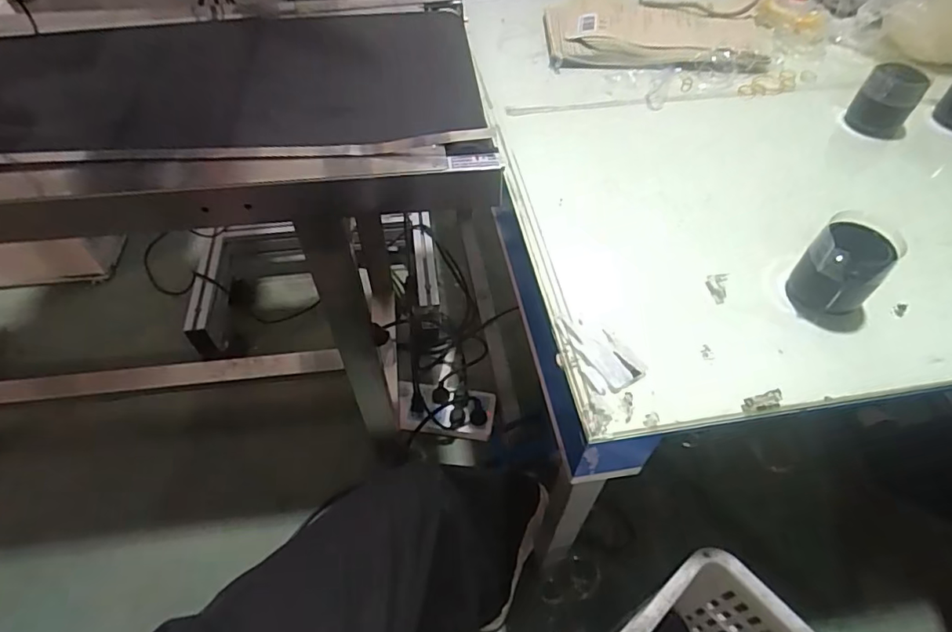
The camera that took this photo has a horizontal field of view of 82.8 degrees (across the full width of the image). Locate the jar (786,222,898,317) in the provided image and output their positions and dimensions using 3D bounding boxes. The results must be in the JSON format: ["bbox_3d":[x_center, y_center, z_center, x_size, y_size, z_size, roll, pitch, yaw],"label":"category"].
[{"bbox_3d":[0.340,-0.044,0.509,0.058,0.074,0.047,3,51,1],"label":"jar"}]

